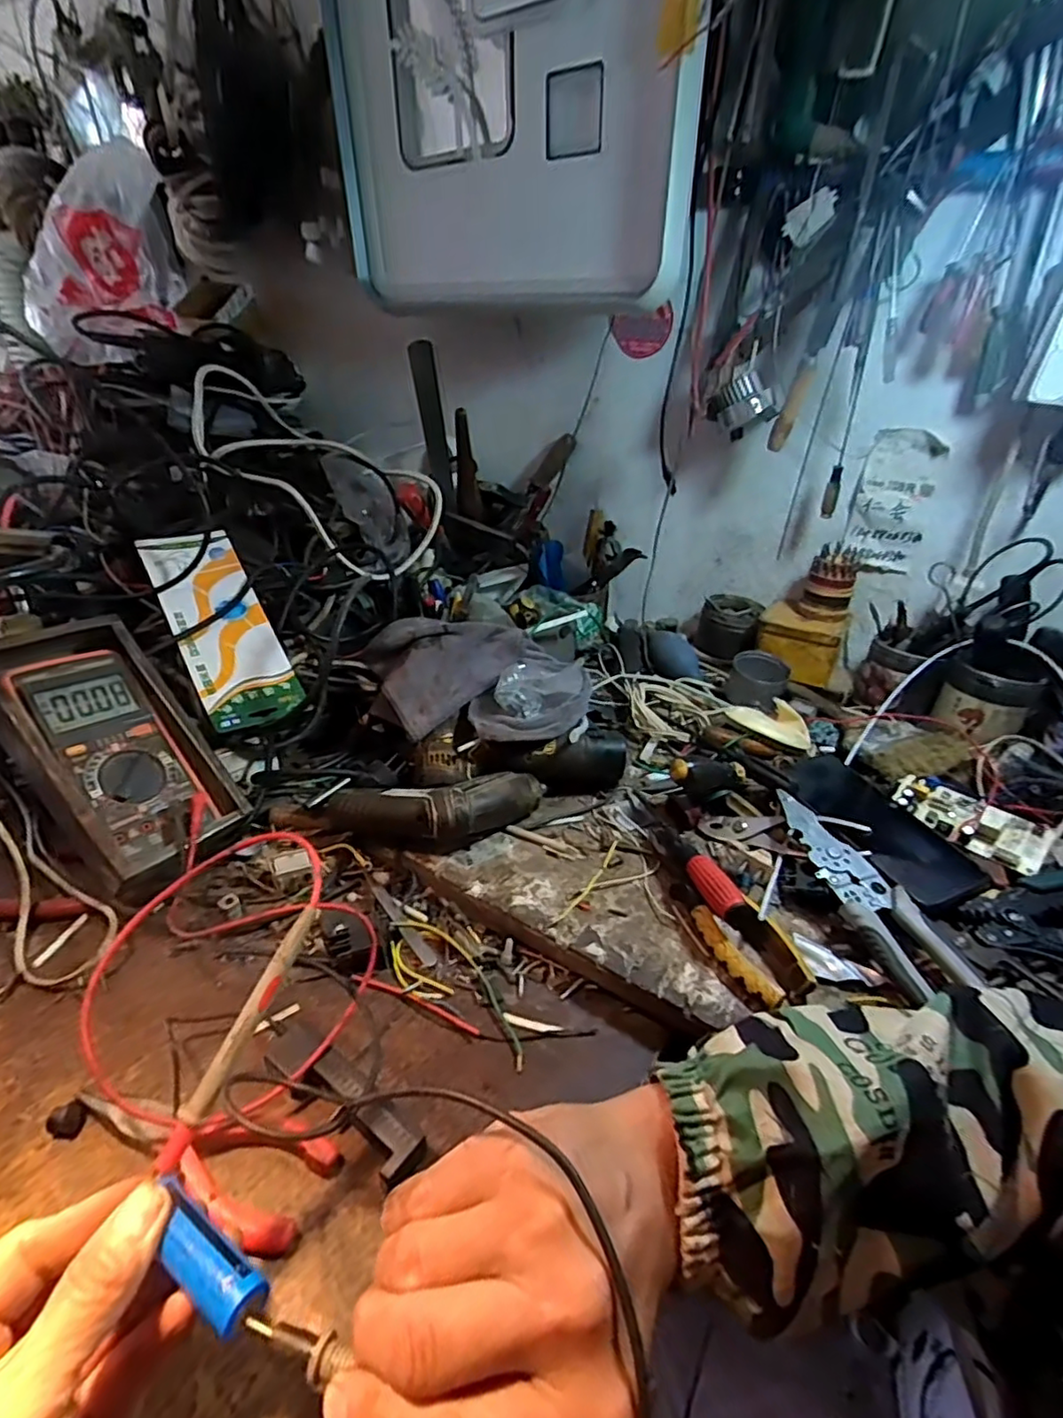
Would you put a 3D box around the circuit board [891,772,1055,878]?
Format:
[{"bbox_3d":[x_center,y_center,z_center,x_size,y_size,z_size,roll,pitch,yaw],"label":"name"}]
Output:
[{"bbox_3d":[0.396,0.100,0.552,0.117,0.014,0.059,30,61,36],"label":"circuit board"}]

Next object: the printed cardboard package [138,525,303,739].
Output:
[{"bbox_3d":[-0.314,-0.088,0.617,0.088,0.022,0.255,-20,68,-32],"label":"printed cardboard package"}]

